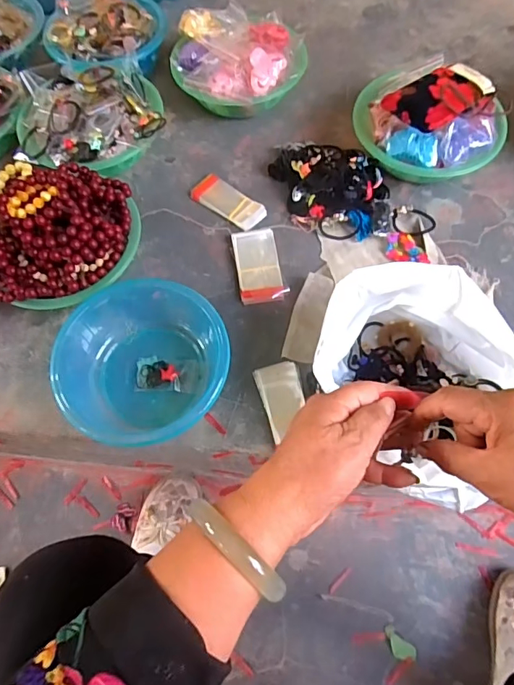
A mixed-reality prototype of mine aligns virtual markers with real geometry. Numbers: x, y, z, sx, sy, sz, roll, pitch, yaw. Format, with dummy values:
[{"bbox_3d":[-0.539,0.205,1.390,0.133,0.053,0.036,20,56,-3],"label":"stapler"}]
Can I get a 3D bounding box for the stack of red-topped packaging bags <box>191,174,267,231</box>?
[{"bbox_3d":[-0.047,-0.231,0.790,0.122,0.015,0.056,35,70,16],"label":"stack of red-topped packaging bags"}]

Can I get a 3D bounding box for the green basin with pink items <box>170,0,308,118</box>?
[{"bbox_3d":[-0.030,-0.505,0.867,0.227,0.110,0.237,-1,65,1],"label":"green basin with pink items"}]

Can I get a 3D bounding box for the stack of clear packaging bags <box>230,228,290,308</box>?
[{"bbox_3d":[0.003,-0.117,0.737,0.068,0.018,0.127,-9,65,-3],"label":"stack of clear packaging bags"}]

